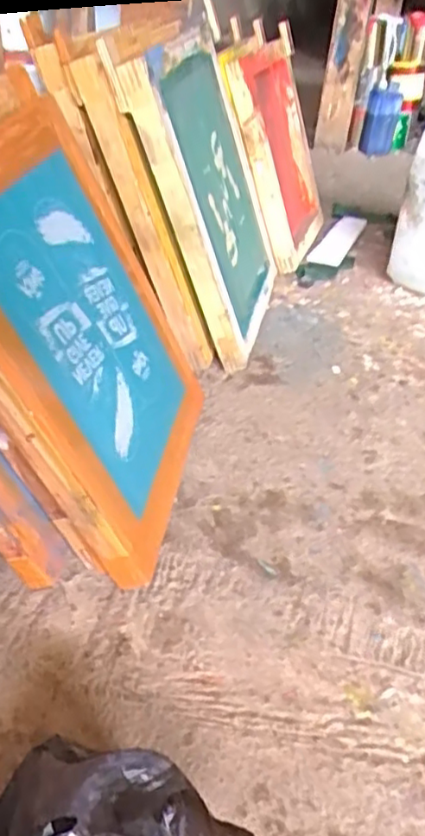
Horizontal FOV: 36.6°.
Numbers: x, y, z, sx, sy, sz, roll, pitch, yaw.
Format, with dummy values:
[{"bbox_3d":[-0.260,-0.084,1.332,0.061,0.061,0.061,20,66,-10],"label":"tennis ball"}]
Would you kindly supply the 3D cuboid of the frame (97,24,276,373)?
[{"bbox_3d":[0.006,-0.367,1.060,0.045,0.498,0.362,-3,42,22],"label":"frame"}]

